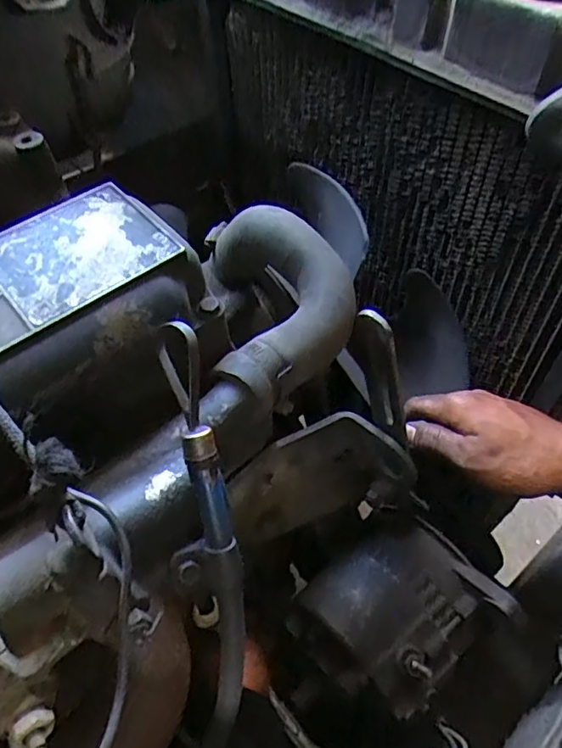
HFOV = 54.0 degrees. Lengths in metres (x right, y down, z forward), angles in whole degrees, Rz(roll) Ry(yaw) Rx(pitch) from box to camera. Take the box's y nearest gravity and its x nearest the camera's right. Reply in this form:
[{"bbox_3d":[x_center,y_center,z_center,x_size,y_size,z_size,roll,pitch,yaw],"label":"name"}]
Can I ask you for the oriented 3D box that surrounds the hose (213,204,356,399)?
[{"bbox_3d":[0.004,-0.043,0.343,0.084,0.063,0.137,-3,51,-2],"label":"hose"}]

